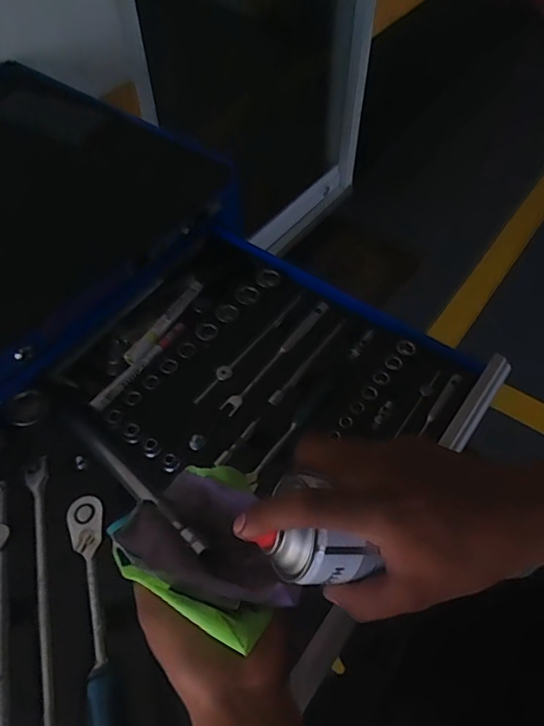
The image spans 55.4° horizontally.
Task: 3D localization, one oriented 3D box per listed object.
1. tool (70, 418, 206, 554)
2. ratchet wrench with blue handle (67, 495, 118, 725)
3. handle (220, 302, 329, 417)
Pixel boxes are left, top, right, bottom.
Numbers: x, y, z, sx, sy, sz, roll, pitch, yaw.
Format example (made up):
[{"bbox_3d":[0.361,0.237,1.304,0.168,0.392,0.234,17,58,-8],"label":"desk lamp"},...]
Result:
[{"bbox_3d":[-0.117,0.095,0.429,0.012,0.014,0.209,-39,44,-25],"label":"tool"},{"bbox_3d":[-0.141,0.220,0.407,0.029,0.022,0.232,-11,54,-8],"label":"ratchet wrench with blue handle"},{"bbox_3d":[0.008,-0.007,0.571,0.015,0.013,0.182,30,59,21],"label":"handle"}]

